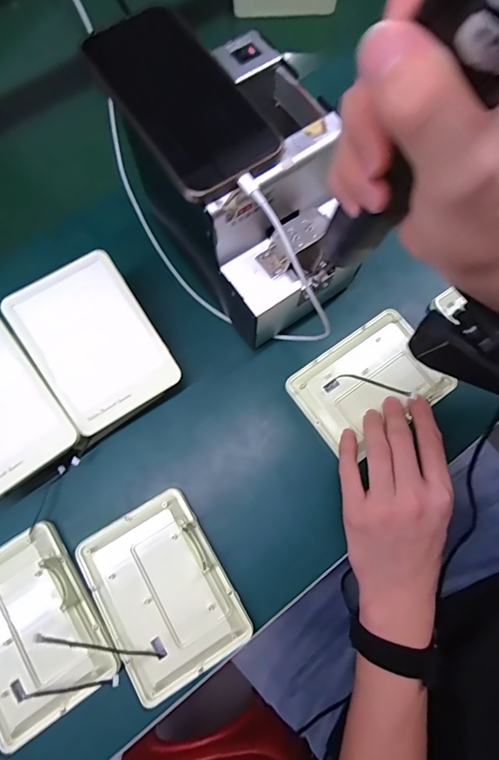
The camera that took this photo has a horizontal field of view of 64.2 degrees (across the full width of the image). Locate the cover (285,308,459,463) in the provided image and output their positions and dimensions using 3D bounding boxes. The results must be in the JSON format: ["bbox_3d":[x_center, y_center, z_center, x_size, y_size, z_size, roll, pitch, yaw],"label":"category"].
[{"bbox_3d":[0.114,0.002,0.372,0.132,0.016,0.095,-34,73,-10],"label":"cover"}]

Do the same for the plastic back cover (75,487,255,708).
[{"bbox_3d":[-0.071,0.171,0.322,0.098,0.011,0.135,-31,75,-8],"label":"plastic back cover"}]

